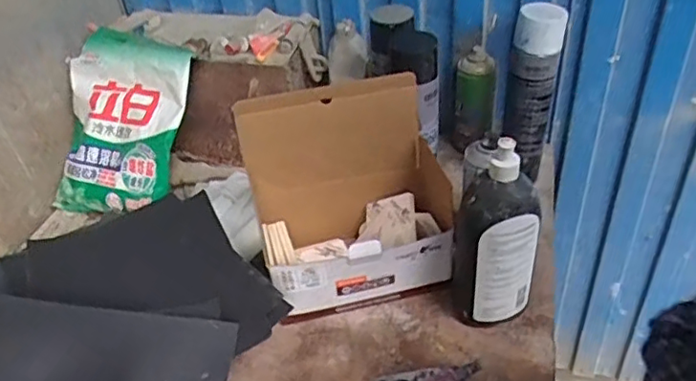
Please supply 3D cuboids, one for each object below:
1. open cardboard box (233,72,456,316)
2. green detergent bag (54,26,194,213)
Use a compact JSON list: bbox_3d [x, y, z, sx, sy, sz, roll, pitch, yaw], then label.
[{"bbox_3d":[-0.002,0.005,0.760,0.229,0.241,0.157,-11,39,-6],"label":"open cardboard box"},{"bbox_3d":[-0.348,-0.102,0.927,0.230,0.276,0.031,9,1,25],"label":"green detergent bag"}]

